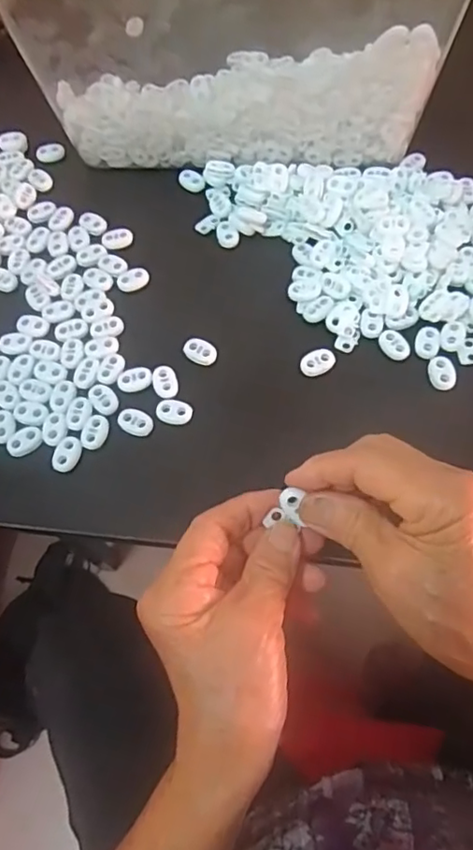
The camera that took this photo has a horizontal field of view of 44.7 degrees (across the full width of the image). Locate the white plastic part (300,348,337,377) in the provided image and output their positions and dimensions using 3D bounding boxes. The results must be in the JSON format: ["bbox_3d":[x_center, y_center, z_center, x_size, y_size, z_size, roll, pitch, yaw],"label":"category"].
[{"bbox_3d":[0.053,-0.040,0.369,0.024,0.006,0.015,-35,68,-12],"label":"white plastic part"}]

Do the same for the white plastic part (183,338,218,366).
[{"bbox_3d":[-0.024,-0.048,0.377,0.021,0.004,0.016,23,69,13],"label":"white plastic part"}]

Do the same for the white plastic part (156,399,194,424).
[{"bbox_3d":[-0.039,-0.009,0.359,0.022,0.004,0.016,11,67,8],"label":"white plastic part"}]

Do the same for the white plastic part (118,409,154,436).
[{"bbox_3d":[-0.063,-0.002,0.357,0.021,0.004,0.015,26,70,14],"label":"white plastic part"}]

